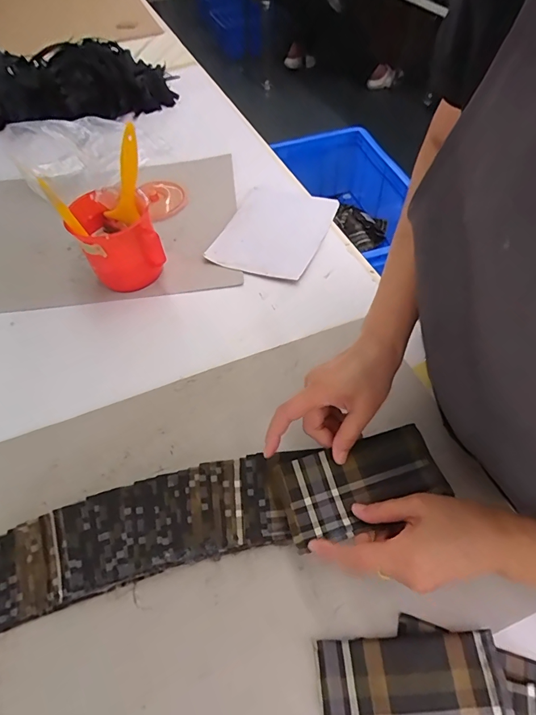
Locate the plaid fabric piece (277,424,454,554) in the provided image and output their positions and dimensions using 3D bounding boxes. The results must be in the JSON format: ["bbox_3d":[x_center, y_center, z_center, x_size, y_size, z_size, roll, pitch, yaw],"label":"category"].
[{"bbox_3d":[0.086,0.116,0.389,0.150,0.018,0.077,-20,56,-3],"label":"plaid fabric piece"}]

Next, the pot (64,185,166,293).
[{"bbox_3d":[-0.223,-0.171,0.607,0.107,0.111,0.124,-27,58,-14],"label":"pot"}]

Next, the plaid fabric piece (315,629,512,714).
[{"bbox_3d":[0.118,0.275,0.331,0.148,0.010,0.083,-4,55,1],"label":"plaid fabric piece"}]

